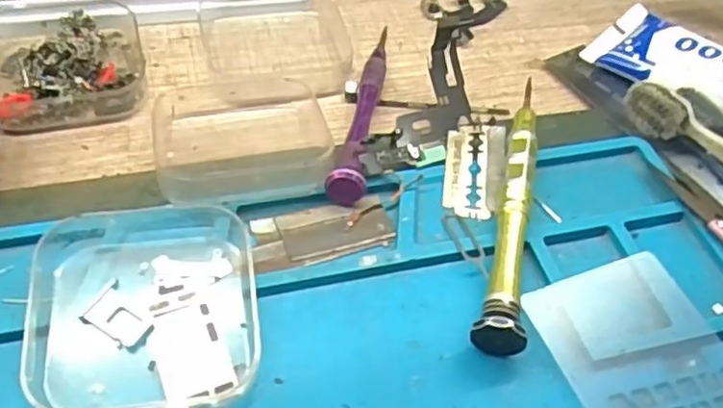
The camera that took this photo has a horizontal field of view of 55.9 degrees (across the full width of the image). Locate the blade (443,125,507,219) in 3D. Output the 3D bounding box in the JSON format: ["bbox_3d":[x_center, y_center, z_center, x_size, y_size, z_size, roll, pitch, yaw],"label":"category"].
[{"bbox_3d":[0.043,-0.013,0.255,0.022,0.004,0.043,5,57,6],"label":"blade"}]

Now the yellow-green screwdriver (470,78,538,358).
[{"bbox_3d":[0.055,0.001,0.240,0.015,0.017,0.116,15,50,6],"label":"yellow-green screwdriver"}]

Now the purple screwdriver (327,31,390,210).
[{"bbox_3d":[0.002,-0.043,0.275,0.013,0.017,0.114,9,49,2],"label":"purple screwdriver"}]

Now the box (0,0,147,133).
[{"bbox_3d":[-0.121,-0.061,0.278,0.062,0.020,0.063,-17,53,-19],"label":"box"}]

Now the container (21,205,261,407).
[{"bbox_3d":[-0.065,0.027,0.205,0.064,0.018,0.072,-6,51,-11],"label":"container"}]

